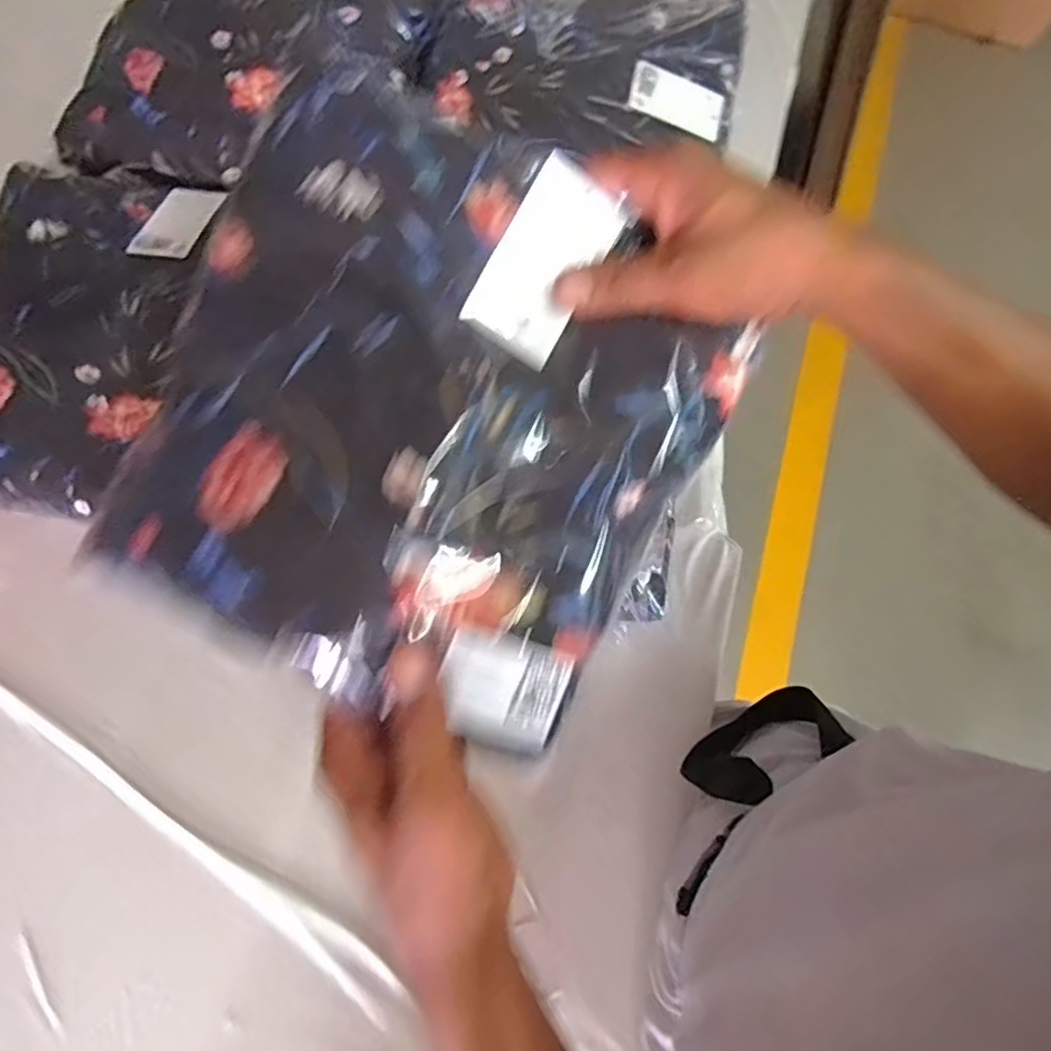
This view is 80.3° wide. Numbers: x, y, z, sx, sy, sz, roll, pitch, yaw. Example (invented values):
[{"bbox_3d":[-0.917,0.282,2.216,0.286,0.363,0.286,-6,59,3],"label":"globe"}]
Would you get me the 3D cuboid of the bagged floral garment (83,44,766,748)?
[{"bbox_3d":[-0.036,-0.051,0.265,0.226,0.032,0.236,27,78,-8],"label":"bagged floral garment"}]

